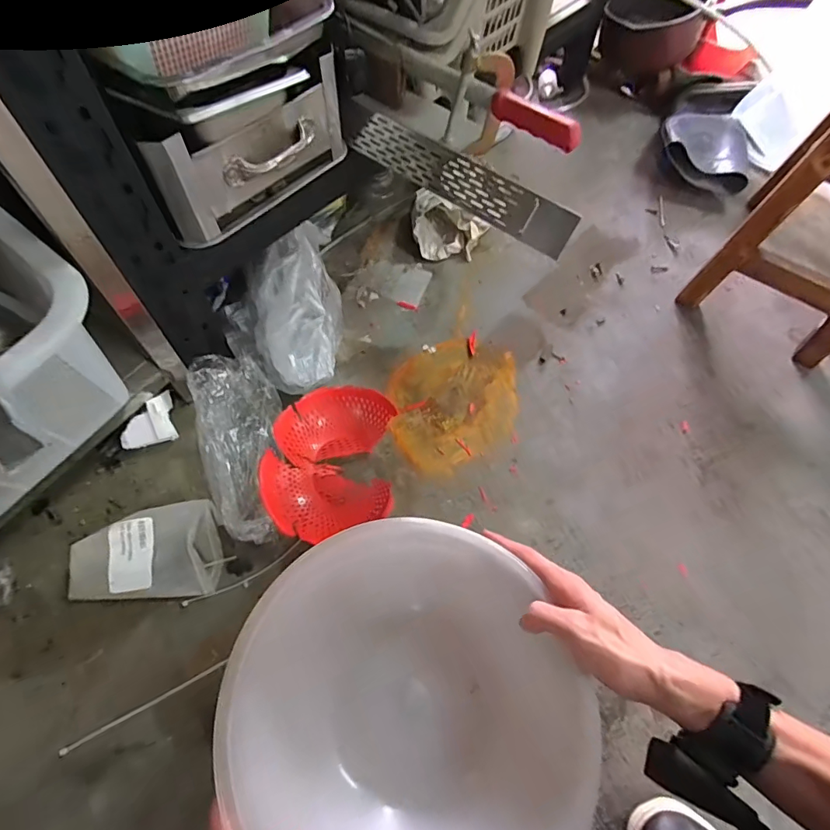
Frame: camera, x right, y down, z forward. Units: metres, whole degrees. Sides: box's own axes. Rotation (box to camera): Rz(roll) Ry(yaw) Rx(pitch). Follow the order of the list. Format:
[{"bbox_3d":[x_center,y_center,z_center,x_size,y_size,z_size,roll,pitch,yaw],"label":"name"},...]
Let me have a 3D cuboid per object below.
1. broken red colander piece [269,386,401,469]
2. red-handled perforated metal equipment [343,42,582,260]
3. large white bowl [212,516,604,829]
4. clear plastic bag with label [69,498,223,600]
[{"bbox_3d":[-0.113,0.013,0.663,0.164,0.054,0.087,-15,63,-10],"label":"broken red colander piece"},{"bbox_3d":[0.068,-0.361,0.620,0.372,0.104,0.106,36,66,16],"label":"red-handled perforated metal equipment"},{"bbox_3d":[-0.003,0.253,0.408,0.284,0.103,0.273,1,62,-2],"label":"large white bowl"},{"bbox_3d":[-0.331,0.170,0.579,0.174,0.046,0.108,-4,62,-4],"label":"clear plastic bag with label"}]

